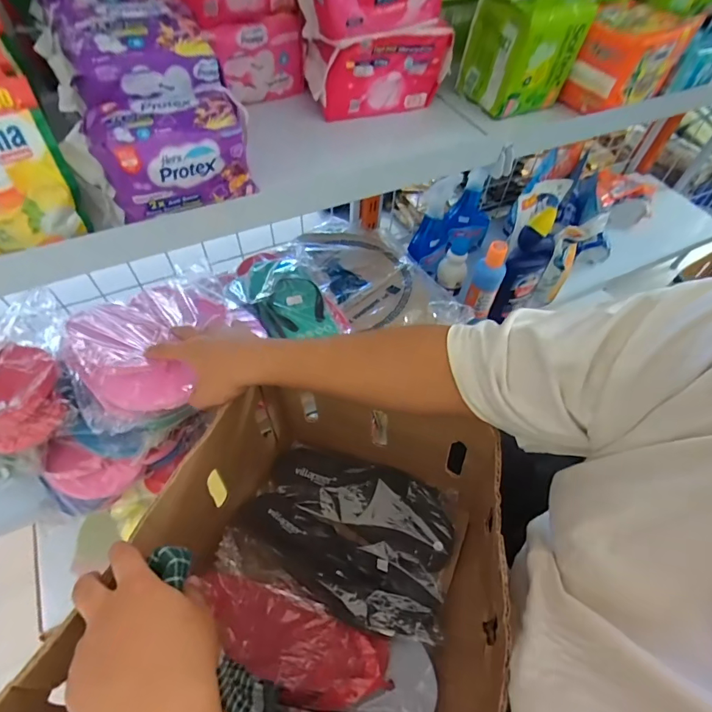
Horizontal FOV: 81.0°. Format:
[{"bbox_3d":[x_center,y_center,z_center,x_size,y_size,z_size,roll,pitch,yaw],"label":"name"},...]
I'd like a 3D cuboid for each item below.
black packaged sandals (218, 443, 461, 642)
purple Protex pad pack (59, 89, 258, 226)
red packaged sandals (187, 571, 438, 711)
[{"bbox_3d":[-0.012,0.202,0.503,0.251,0.101,0.186,18,57,9],"label":"black packaged sandals"},{"bbox_3d":[-0.146,-0.154,0.324,0.124,0.063,0.055,-23,60,-17],"label":"purple Protex pad pack"},{"bbox_3d":[-0.051,0.292,0.416,0.258,0.037,0.080,16,57,8],"label":"red packaged sandals"}]

